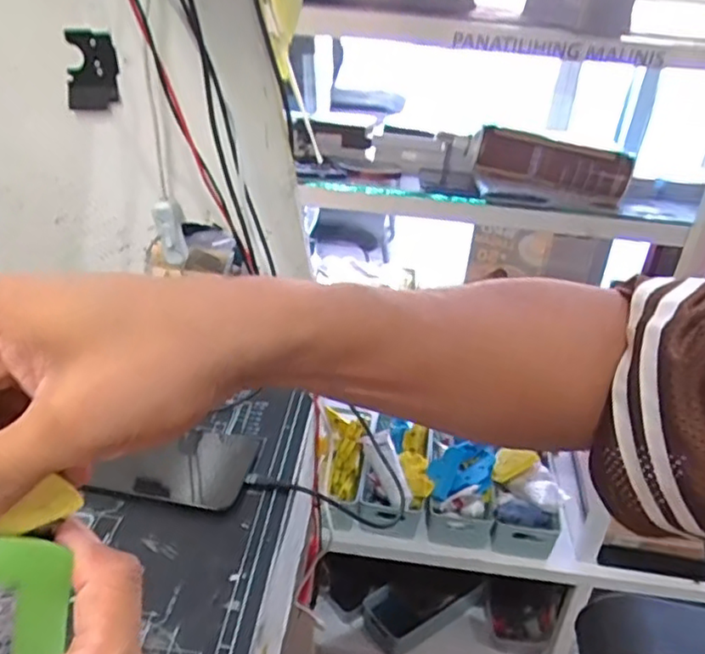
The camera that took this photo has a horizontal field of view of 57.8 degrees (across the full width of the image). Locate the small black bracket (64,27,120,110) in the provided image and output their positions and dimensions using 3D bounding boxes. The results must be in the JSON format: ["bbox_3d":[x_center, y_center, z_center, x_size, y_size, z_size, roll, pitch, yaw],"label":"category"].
[{"bbox_3d":[-0.200,-0.196,0.488,0.040,0.057,0.005,7,31,4],"label":"small black bracket"}]

